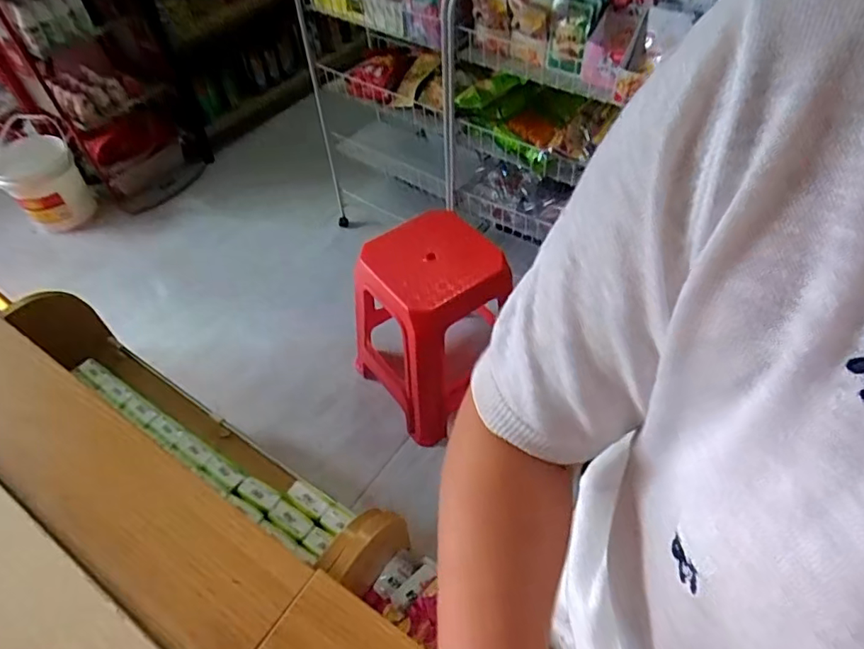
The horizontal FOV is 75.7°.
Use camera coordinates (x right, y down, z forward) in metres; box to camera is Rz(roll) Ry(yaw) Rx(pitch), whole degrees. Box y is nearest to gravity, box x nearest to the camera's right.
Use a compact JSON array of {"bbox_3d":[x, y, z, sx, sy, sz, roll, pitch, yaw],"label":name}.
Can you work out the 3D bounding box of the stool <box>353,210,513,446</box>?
[{"bbox_3d":[-0.008,-0.012,1.396,0.303,0.448,0.345,-30,55,-21],"label":"stool"}]

